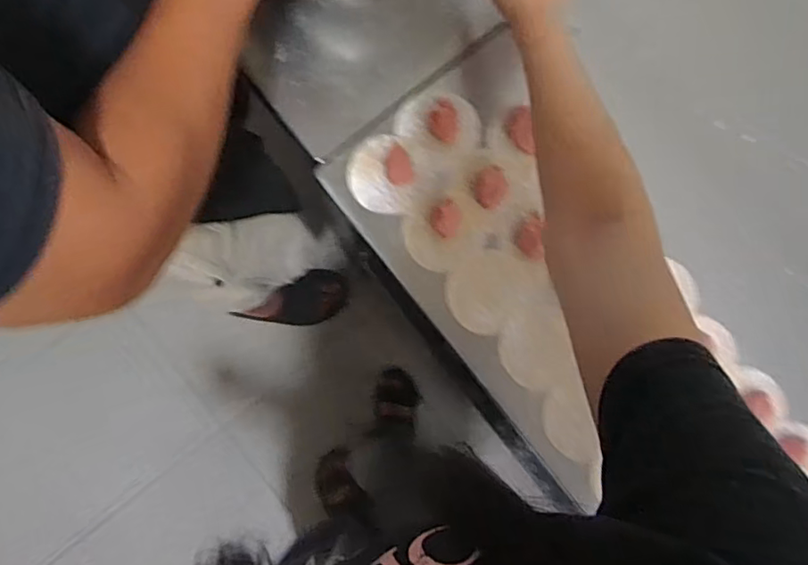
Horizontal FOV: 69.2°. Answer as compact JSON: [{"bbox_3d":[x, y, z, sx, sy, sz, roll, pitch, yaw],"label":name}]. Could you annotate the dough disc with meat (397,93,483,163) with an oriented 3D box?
[{"bbox_3d":[0.039,-0.162,0.603,0.080,0.010,0.078,0,84,-3],"label":"dough disc with meat"}]

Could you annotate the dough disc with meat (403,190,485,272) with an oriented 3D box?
[{"bbox_3d":[0.040,-0.056,0.591,0.076,0.021,0.074,0,84,-3],"label":"dough disc with meat"}]

